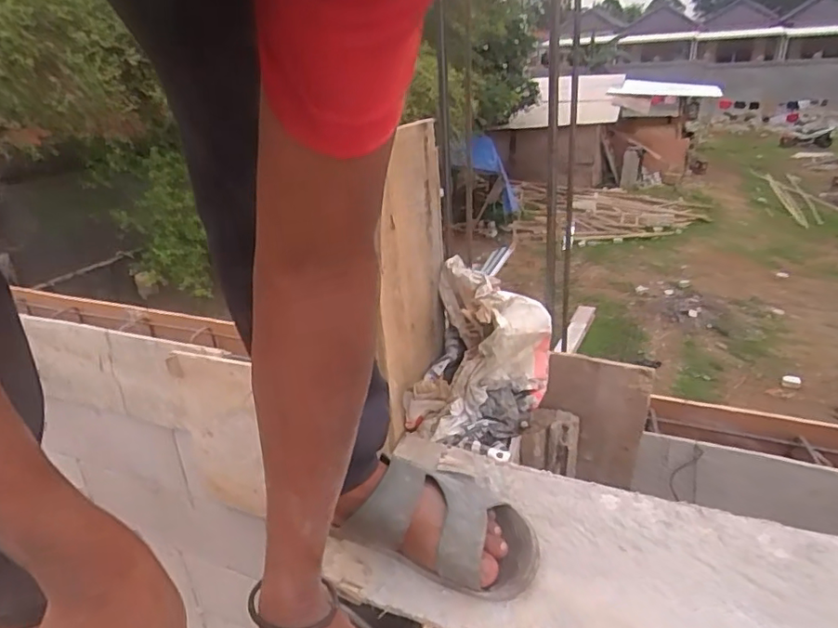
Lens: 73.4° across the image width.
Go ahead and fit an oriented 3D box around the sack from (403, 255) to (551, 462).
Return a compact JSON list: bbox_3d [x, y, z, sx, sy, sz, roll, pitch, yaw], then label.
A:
[{"bbox_3d":[0.077,0.059,0.705,0.147,0.197,0.164,7,27,23],"label":"sack"}]

